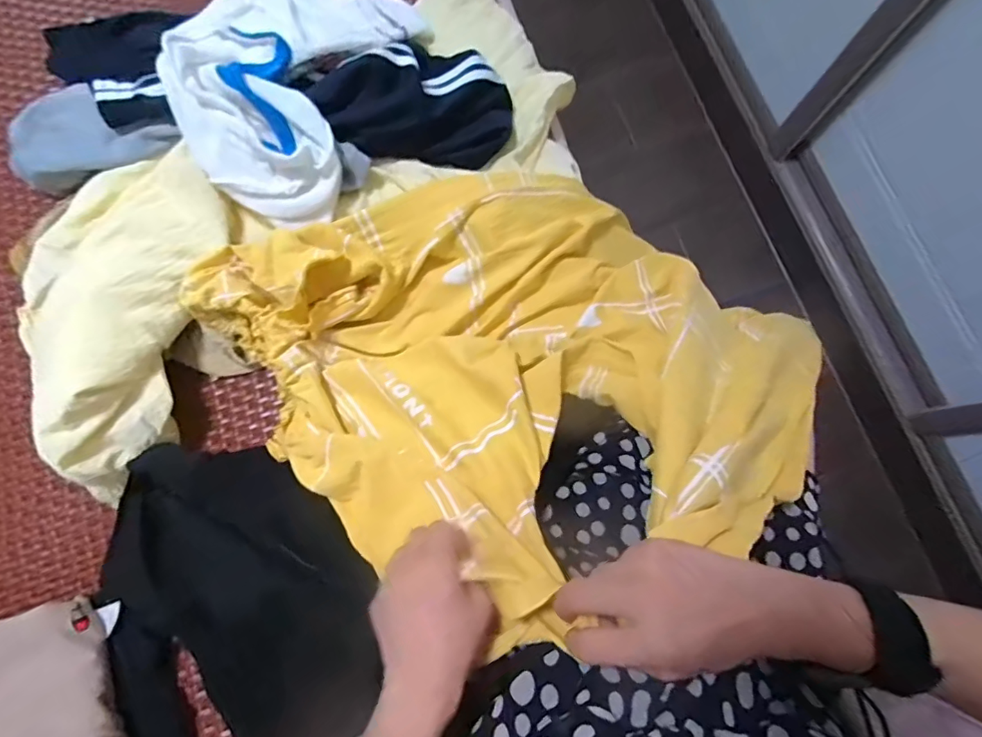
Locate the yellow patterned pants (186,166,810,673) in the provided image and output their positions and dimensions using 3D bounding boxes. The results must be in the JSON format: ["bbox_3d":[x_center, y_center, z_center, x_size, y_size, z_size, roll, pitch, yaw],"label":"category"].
[{"bbox_3d":[0.020,-0.029,0.476,0.472,0.161,0.490,-34,80,-7],"label":"yellow patterned pants"}]

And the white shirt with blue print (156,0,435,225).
[{"bbox_3d":[-0.223,-0.328,0.534,0.200,0.098,0.309,19,79,4],"label":"white shirt with blue print"}]

